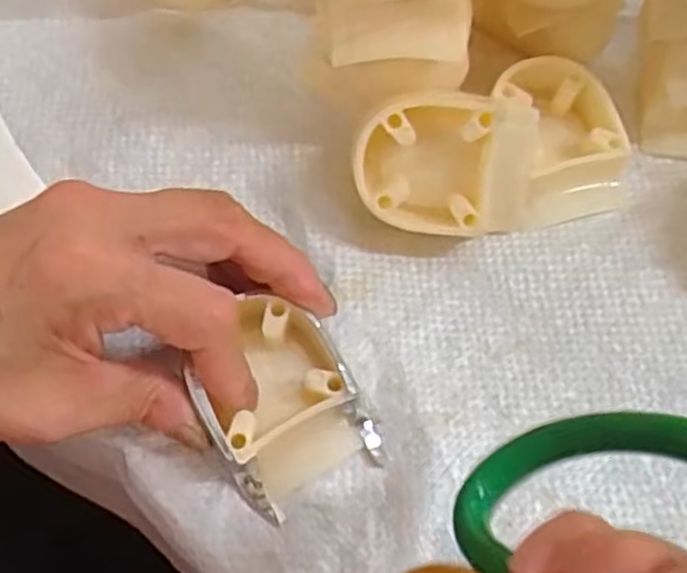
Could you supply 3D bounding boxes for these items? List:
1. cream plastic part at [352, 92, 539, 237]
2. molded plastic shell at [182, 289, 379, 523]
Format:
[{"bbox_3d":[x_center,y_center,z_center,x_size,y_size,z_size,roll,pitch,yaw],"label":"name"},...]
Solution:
[{"bbox_3d":[0.034,-0.044,0.258,0.066,0.047,0.029,0,20,-11],"label":"cream plastic part"},{"bbox_3d":[-0.020,0.036,0.231,0.045,0.023,0.059,-28,68,-13],"label":"molded plastic shell"}]

